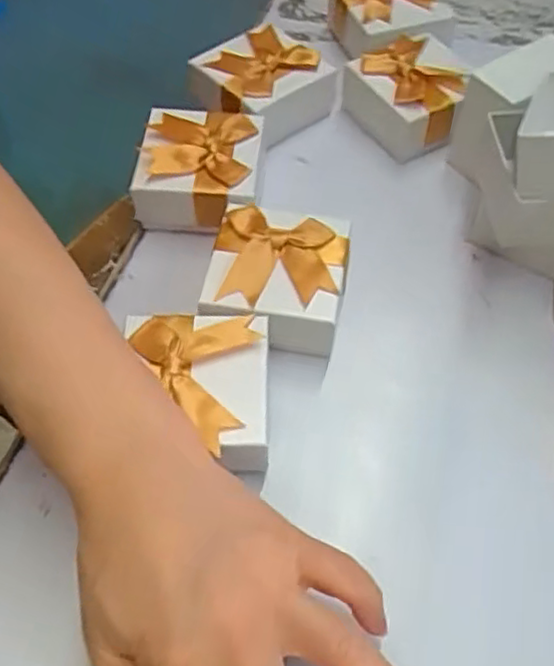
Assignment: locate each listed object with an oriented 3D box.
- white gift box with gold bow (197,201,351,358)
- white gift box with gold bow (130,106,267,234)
[{"bbox_3d":[0.000,-0.028,0.365,0.069,0.044,0.069,8,57,5],"label":"white gift box with gold bow"},{"bbox_3d":[-0.045,-0.097,0.405,0.070,0.043,0.067,9,57,6],"label":"white gift box with gold bow"}]

